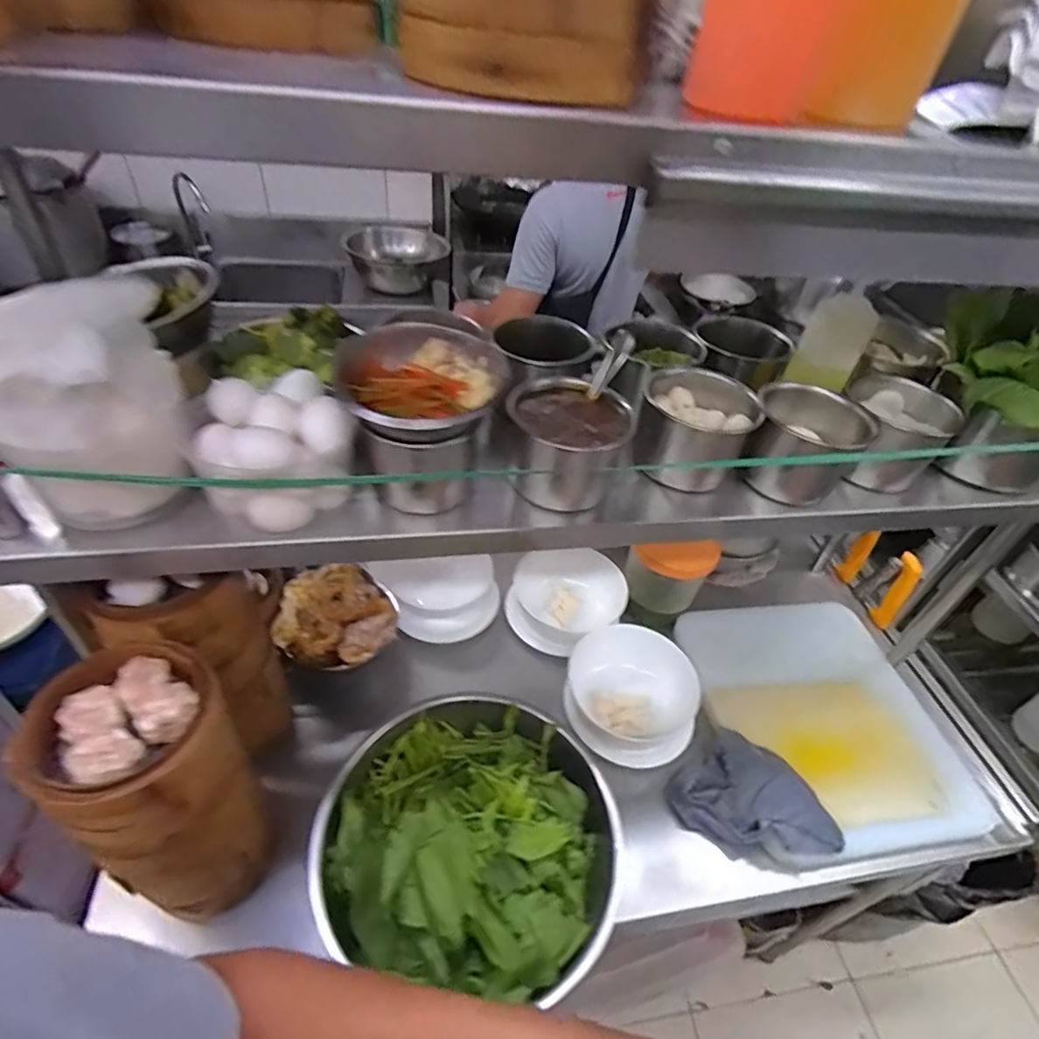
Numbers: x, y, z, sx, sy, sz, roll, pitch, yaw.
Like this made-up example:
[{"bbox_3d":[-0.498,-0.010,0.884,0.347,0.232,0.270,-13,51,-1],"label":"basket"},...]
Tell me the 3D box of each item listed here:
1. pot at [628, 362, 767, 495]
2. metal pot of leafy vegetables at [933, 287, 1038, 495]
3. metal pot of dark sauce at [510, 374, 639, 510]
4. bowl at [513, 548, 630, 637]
[{"bbox_3d":[0.196,-0.104,0.651,0.117,0.095,0.126,4,43,-3],"label":"pot"},{"bbox_3d":[0.576,-0.146,0.662,0.172,0.228,0.137,0,43,-8],"label":"metal pot of leafy vegetables"},{"bbox_3d":[0.048,-0.078,0.600,0.113,0.099,0.097,3,43,-4],"label":"metal pot of dark sauce"},{"bbox_3d":[0.085,0.129,1.007,0.165,0.085,0.175,4,43,-3],"label":"bowl"}]

